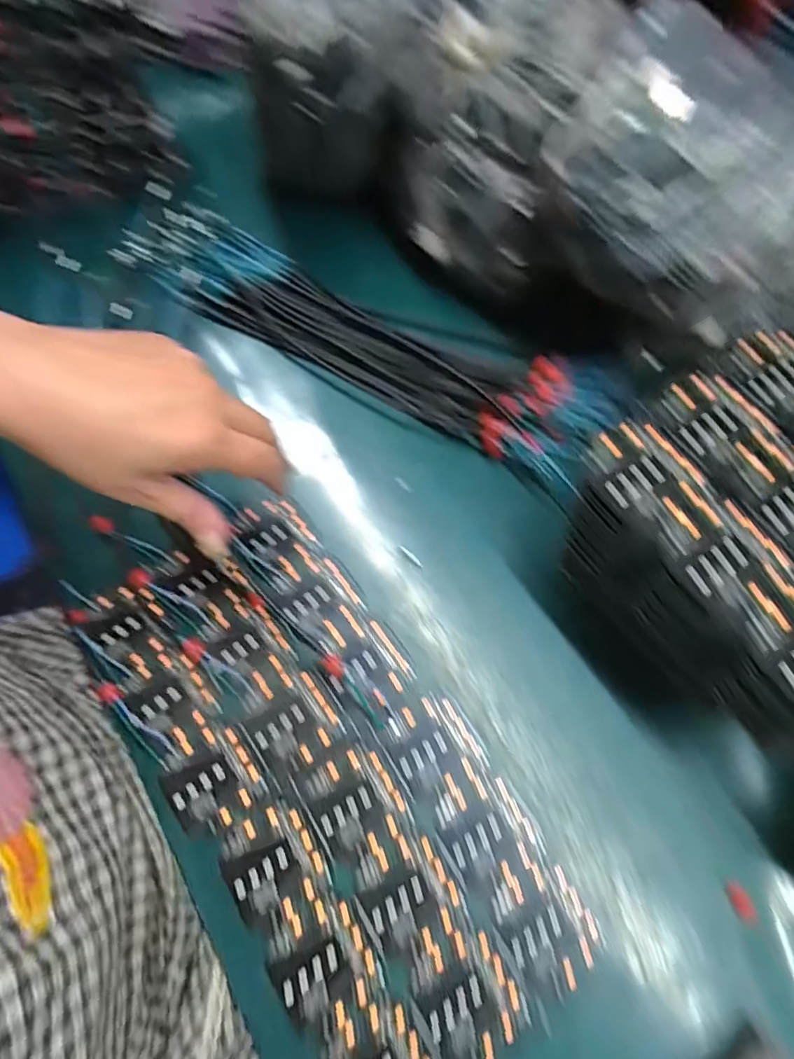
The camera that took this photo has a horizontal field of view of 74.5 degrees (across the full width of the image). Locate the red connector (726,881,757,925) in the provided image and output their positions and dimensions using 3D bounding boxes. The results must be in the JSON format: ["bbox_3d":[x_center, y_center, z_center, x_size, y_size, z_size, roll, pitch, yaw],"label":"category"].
[{"bbox_3d":[0.190,0.205,0.287,0.010,0.004,0.020,-12,69,-6],"label":"red connector"}]

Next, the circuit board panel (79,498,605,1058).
[{"bbox_3d":[-0.045,0.139,0.308,0.152,0.009,0.322,-36,74,-14],"label":"circuit board panel"}]

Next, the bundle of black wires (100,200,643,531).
[{"bbox_3d":[-0.032,-0.160,0.409,0.413,0.030,0.100,28,68,10],"label":"bundle of black wires"}]

